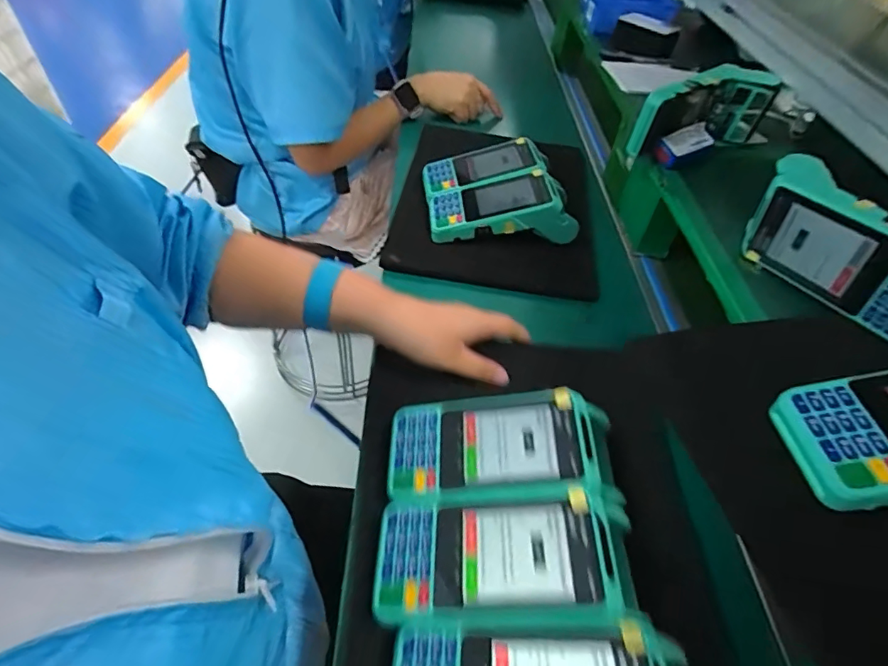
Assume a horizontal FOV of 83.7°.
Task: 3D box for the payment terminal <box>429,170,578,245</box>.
[{"bbox_3d":[0.068,-0.150,0.580,0.162,0.055,0.074,3,46,-3],"label":"payment terminal"}]

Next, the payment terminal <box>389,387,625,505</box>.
[{"bbox_3d":[0.039,0.086,0.365,0.157,0.029,0.074,-7,45,10],"label":"payment terminal"}]

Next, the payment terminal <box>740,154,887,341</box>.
[{"bbox_3d":[0.312,-0.067,0.386,0.056,0.077,0.161,-21,52,-24],"label":"payment terminal"}]

